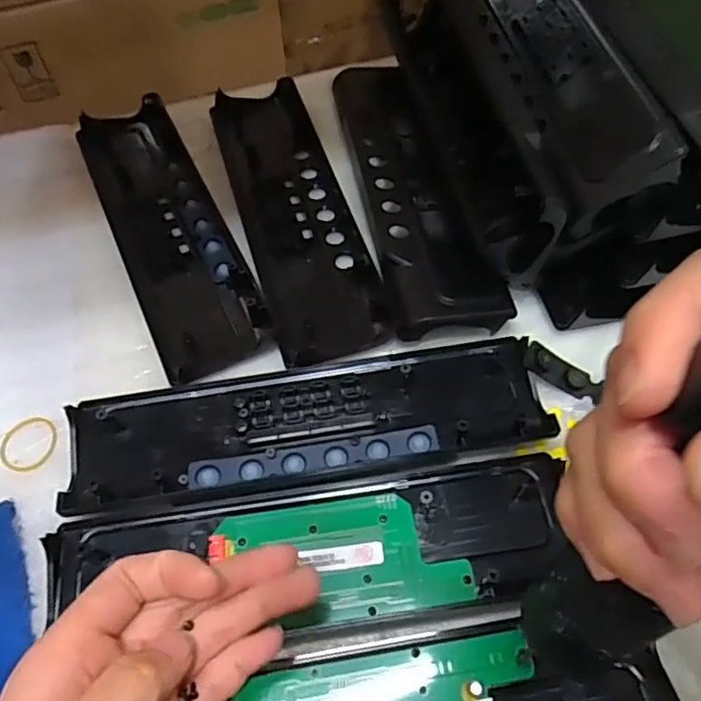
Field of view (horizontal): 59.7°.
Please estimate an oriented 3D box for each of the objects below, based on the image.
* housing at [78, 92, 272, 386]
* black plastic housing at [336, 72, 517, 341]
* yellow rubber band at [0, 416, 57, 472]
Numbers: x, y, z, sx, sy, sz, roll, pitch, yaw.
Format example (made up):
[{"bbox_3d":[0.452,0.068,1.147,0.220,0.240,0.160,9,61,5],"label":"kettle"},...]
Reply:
[{"bbox_3d":[-0.123,-0.085,0.402,0.069,0.016,0.238,-24,59,-12],"label":"housing"},{"bbox_3d":[0.036,-0.112,0.405,0.061,0.025,0.256,-10,57,-4],"label":"black plastic housing"},{"bbox_3d":[-0.173,0.049,0.327,0.030,0.004,0.032,-1,57,2],"label":"yellow rubber band"}]

